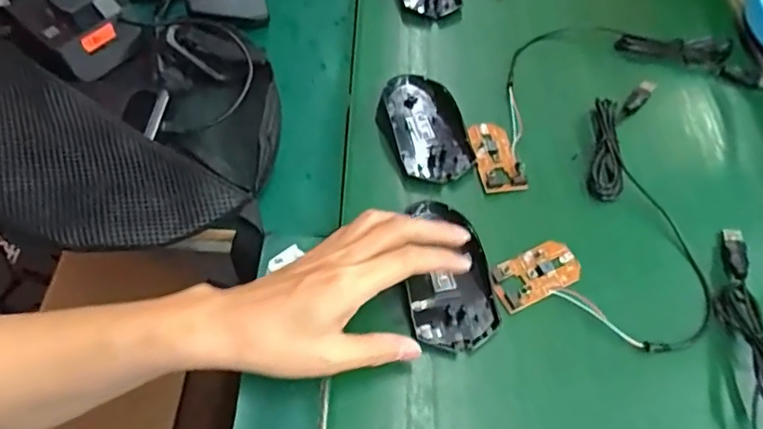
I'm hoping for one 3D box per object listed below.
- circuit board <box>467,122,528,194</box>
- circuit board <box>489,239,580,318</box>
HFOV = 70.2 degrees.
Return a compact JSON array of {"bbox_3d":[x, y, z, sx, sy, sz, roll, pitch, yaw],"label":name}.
[{"bbox_3d":[0.094,-0.050,0.447,0.036,0.010,0.067,-8,60,-8],"label":"circuit board"},{"bbox_3d":[0.112,0.043,0.395,0.070,0.014,0.035,-24,64,-16],"label":"circuit board"}]

